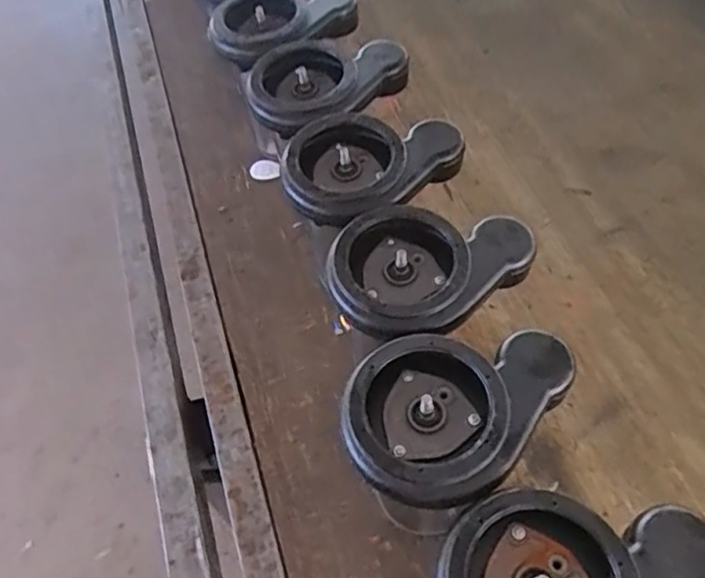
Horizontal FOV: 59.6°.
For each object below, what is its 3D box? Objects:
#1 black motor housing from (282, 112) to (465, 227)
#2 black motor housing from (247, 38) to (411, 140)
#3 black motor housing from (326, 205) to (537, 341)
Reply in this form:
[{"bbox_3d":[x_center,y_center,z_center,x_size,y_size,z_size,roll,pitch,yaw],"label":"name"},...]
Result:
[{"bbox_3d":[0.013,-0.122,0.581,0.163,0.030,0.124,-36,60,-19],"label":"black motor housing"},{"bbox_3d":[-0.033,-0.218,0.644,0.112,0.038,0.153,34,65,25],"label":"black motor housing"},{"bbox_3d":[0.058,-0.024,0.514,0.163,0.038,0.126,-38,61,-20],"label":"black motor housing"}]

